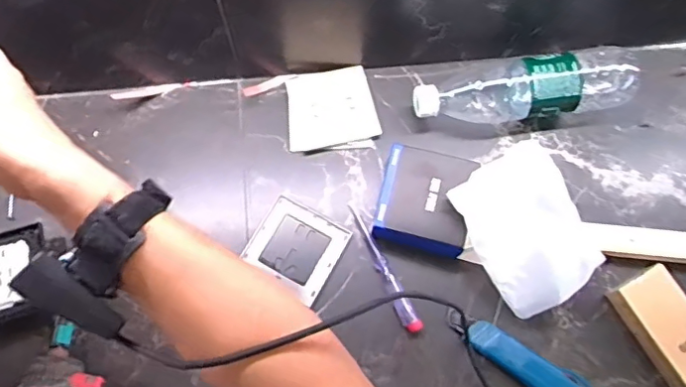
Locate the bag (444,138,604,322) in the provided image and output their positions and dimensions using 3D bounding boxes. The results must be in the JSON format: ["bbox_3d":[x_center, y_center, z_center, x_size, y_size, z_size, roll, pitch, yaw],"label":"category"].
[{"bbox_3d":[0.184,0.043,0.557,0.100,0.048,0.134,-24,73,-9],"label":"bag"}]

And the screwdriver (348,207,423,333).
[{"bbox_3d":[0.037,0.072,0.559,0.016,0.014,0.140,-27,74,-10],"label":"screwdriver"}]

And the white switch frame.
[{"bbox_3d":[-0.046,0.053,0.567,0.086,0.005,0.078,28,73,8],"label":"white switch frame"}]

